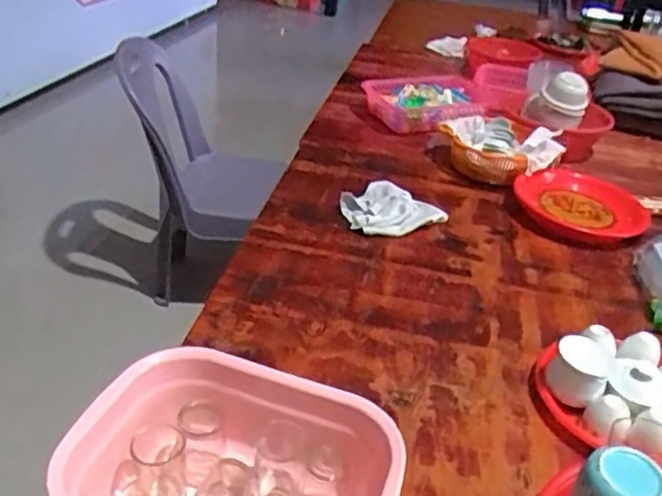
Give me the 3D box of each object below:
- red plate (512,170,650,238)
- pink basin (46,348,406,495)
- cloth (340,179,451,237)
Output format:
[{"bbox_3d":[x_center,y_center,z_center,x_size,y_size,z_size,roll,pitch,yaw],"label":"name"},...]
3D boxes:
[{"bbox_3d":[0.524,-0.090,1.319,0.254,0.036,0.233,5,32,-3],"label":"red plate"},{"bbox_3d":[-0.092,0.228,0.628,0.287,0.133,0.232,15,33,12],"label":"pink basin"},{"bbox_3d":[0.105,-0.076,1.224,0.167,0.040,0.160,-21,41,-37],"label":"cloth"}]

